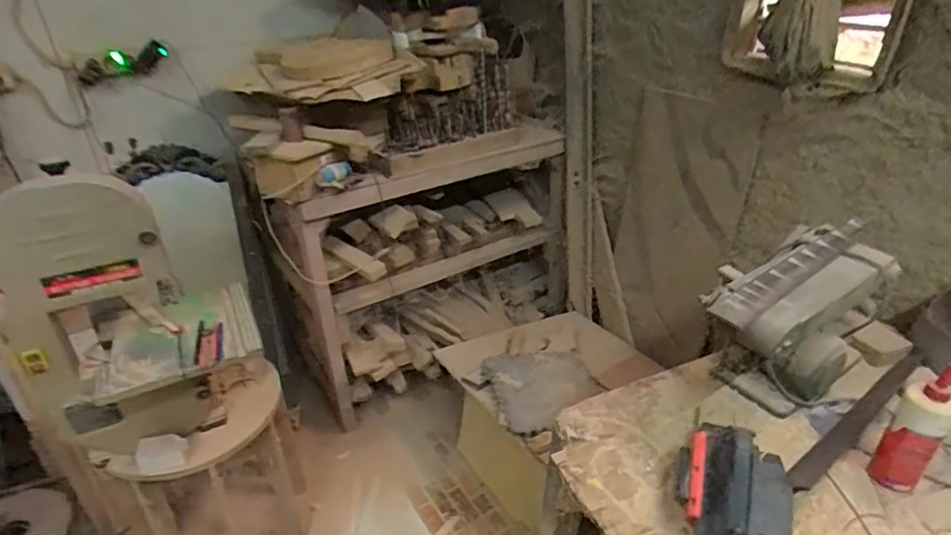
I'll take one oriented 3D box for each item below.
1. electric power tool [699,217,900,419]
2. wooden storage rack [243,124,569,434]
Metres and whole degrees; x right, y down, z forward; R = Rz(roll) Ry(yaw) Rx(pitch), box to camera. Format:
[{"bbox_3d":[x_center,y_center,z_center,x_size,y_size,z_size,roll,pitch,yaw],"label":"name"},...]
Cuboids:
[{"bbox_3d":[0.556,0.114,1.002,0.440,0.273,0.206,-25,38,-34],"label":"electric power tool"},{"bbox_3d":[-0.139,-0.007,1.850,1.026,0.836,0.349,-15,33,-21],"label":"wooden storage rack"}]

